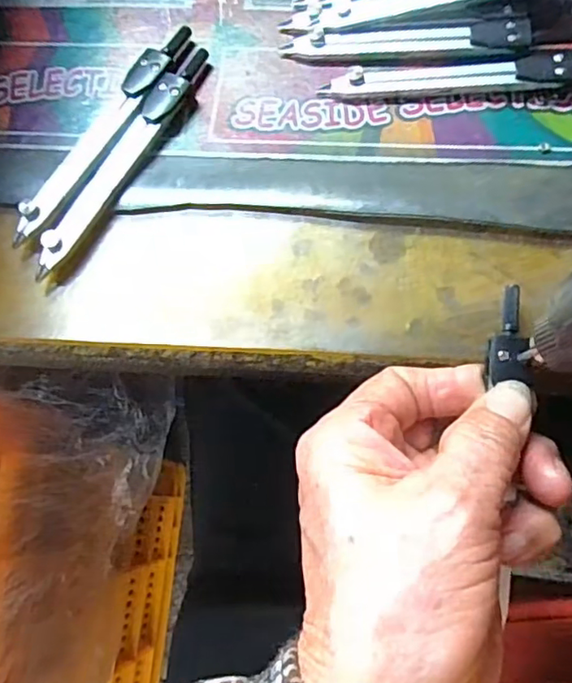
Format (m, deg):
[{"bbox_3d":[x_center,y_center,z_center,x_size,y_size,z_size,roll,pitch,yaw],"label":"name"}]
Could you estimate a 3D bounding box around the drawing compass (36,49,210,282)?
[{"bbox_3d":[-0.065,-0.074,0.231,0.012,0.008,0.113,31,82,12],"label":"drawing compass"}]

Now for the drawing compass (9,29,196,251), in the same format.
[{"bbox_3d":[-0.074,-0.087,0.235,0.013,0.008,0.113,31,82,12],"label":"drawing compass"}]

